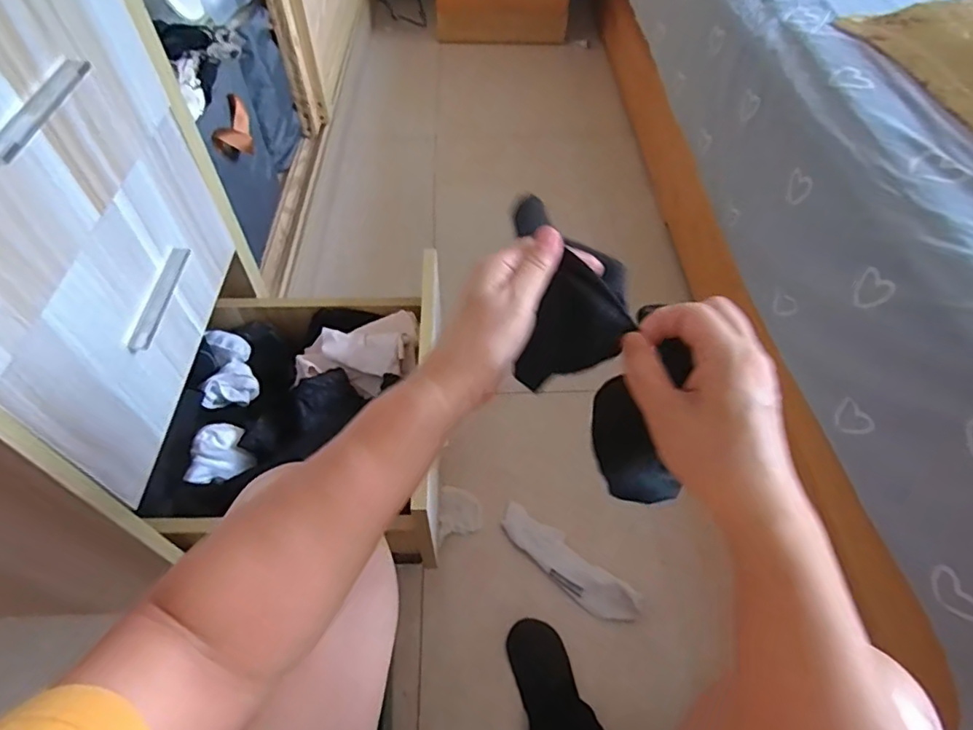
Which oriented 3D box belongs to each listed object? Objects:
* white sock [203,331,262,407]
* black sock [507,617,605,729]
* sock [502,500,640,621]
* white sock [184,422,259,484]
[{"bbox_3d":[-0.342,0.004,0.736,0.060,0.039,0.129,-13,54,-10],"label":"white sock"},{"bbox_3d":[0.084,0.414,0.671,0.095,0.007,0.188,-4,53,-4],"label":"black sock"},{"bbox_3d":[0.109,0.276,0.759,0.213,0.022,0.057,32,59,21],"label":"sock"},{"bbox_3d":[-0.306,0.098,0.619,0.069,0.034,0.058,-22,56,-16],"label":"white sock"}]

